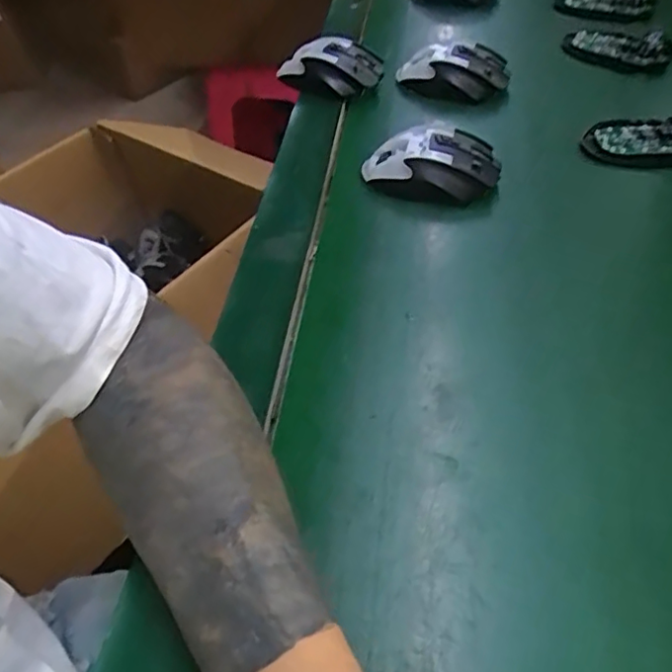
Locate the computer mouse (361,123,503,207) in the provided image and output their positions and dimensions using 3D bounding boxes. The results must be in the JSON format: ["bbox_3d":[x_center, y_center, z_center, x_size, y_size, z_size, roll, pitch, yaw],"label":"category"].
[{"bbox_3d":[0.081,-0.148,0.507,0.110,0.037,0.059,12,50,14],"label":"computer mouse"}]

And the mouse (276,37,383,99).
[{"bbox_3d":[-0.004,-0.281,0.622,0.078,0.035,0.102,-38,56,-26],"label":"mouse"}]

